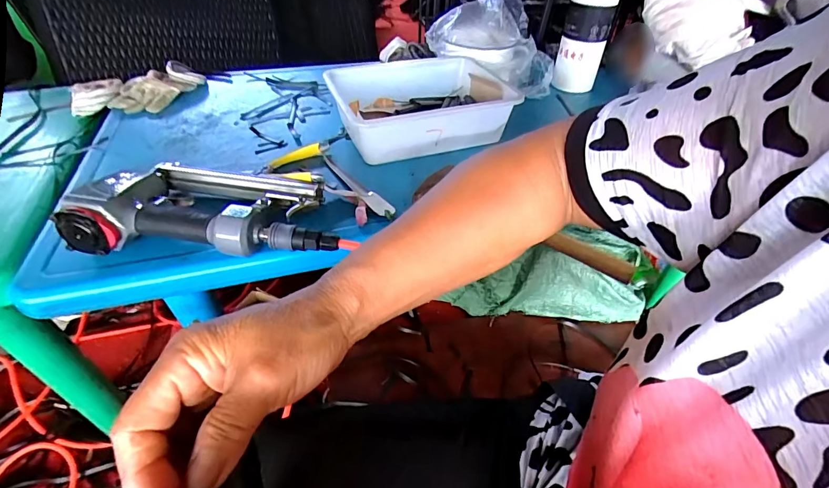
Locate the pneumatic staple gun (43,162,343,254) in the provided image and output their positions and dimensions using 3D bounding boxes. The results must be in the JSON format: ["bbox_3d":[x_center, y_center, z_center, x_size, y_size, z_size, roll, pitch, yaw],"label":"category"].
[{"bbox_3d":[-0.224,-0.052,0.474,0.276,0.064,0.159,0,42,-2],"label":"pneumatic staple gun"}]

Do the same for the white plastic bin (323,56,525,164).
[{"bbox_3d":[0.014,-0.228,0.661,0.277,0.079,0.216,-14,45,-17],"label":"white plastic bin"}]

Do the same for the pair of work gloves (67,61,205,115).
[{"bbox_3d":[-0.504,-0.285,0.750,0.226,0.044,0.139,-28,50,-29],"label":"pair of work gloves"}]

